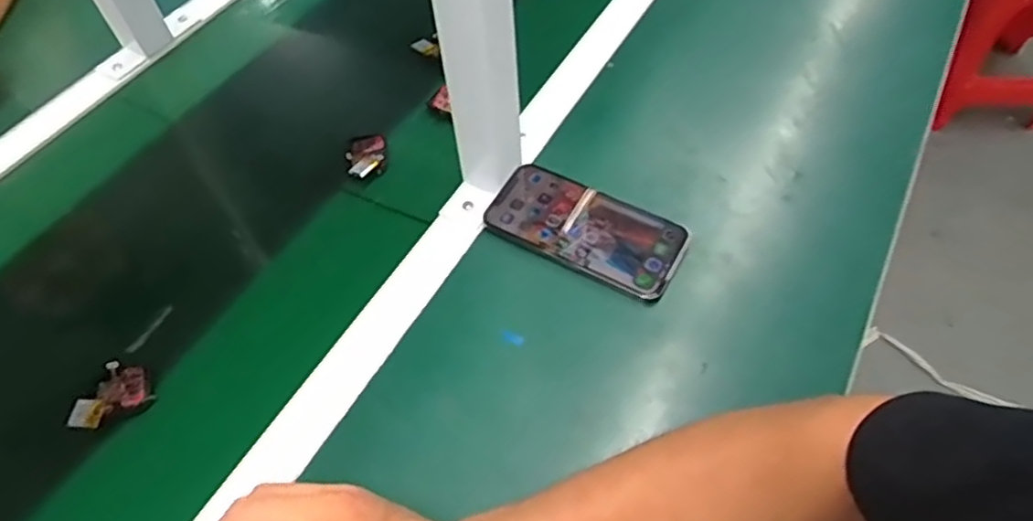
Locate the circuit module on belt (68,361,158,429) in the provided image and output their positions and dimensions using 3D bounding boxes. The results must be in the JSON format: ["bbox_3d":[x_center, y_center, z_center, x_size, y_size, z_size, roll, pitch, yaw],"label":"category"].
[{"bbox_3d":[-0.293,0.098,0.483,0.053,0.017,0.037,-35,59,-20],"label":"circuit module on belt"}]

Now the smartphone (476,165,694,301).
[{"bbox_3d":[0.056,-0.028,0.551,0.160,0.011,0.076,24,59,20],"label":"smartphone"}]

